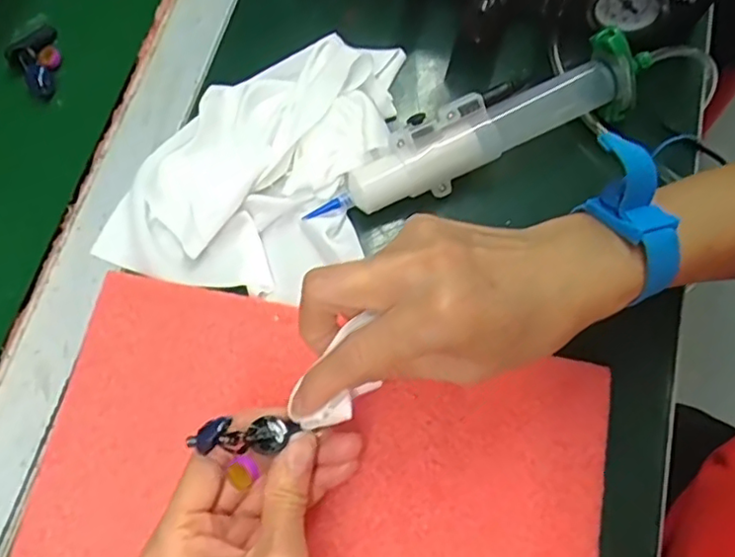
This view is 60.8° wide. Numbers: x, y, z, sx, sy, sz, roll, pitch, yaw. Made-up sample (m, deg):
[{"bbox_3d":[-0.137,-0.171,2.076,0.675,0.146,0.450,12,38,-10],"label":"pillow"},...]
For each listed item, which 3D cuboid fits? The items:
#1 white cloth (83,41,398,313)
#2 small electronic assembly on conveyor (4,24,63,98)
[{"bbox_3d":[-0.057,-0.073,0.346,0.126,0.030,0.168,18,71,4],"label":"white cloth"},{"bbox_3d":[-0.192,-0.130,0.371,0.032,0.011,0.044,-38,76,-14],"label":"small electronic assembly on conveyor"}]

